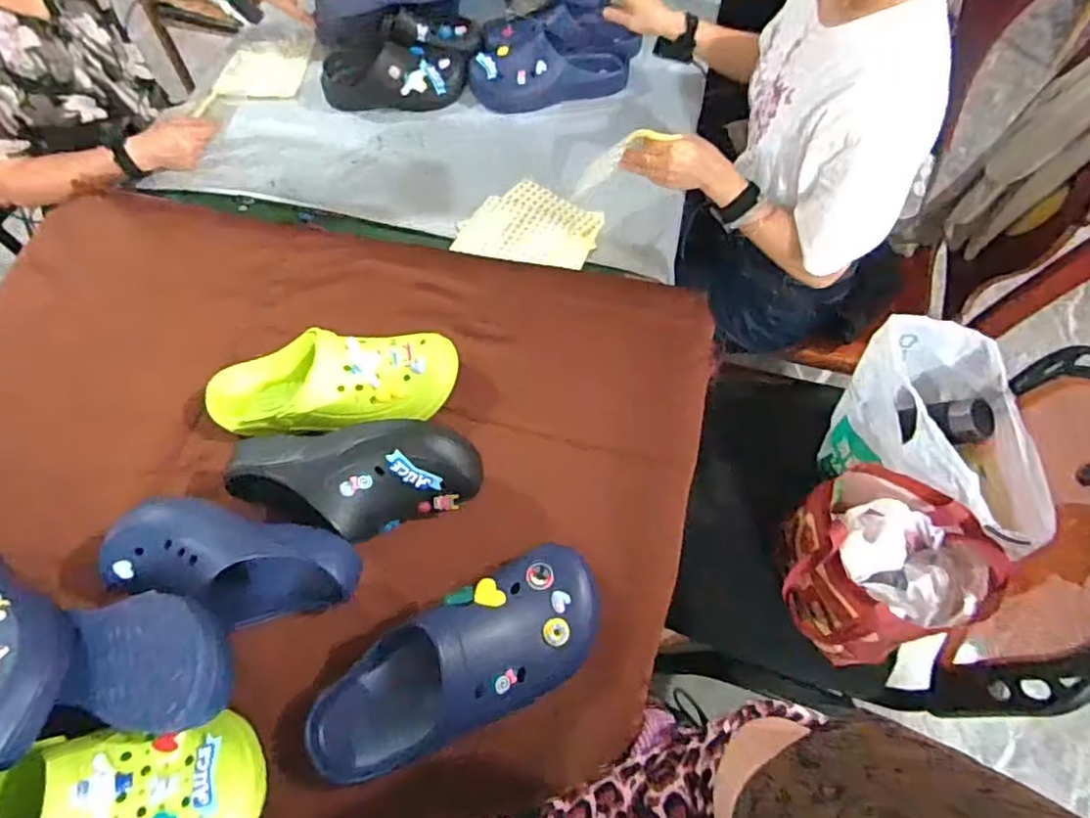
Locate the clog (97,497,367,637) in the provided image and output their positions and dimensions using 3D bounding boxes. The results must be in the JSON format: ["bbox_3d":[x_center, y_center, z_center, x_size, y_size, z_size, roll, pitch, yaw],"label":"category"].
[{"bbox_3d":[-0.317,0.155,0.630,0.247,0.074,0.101,12,64,-5],"label":"clog"}]

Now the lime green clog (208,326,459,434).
[{"bbox_3d":[-0.256,-0.034,0.739,0.296,0.082,0.117,-2,64,2],"label":"lime green clog"}]

